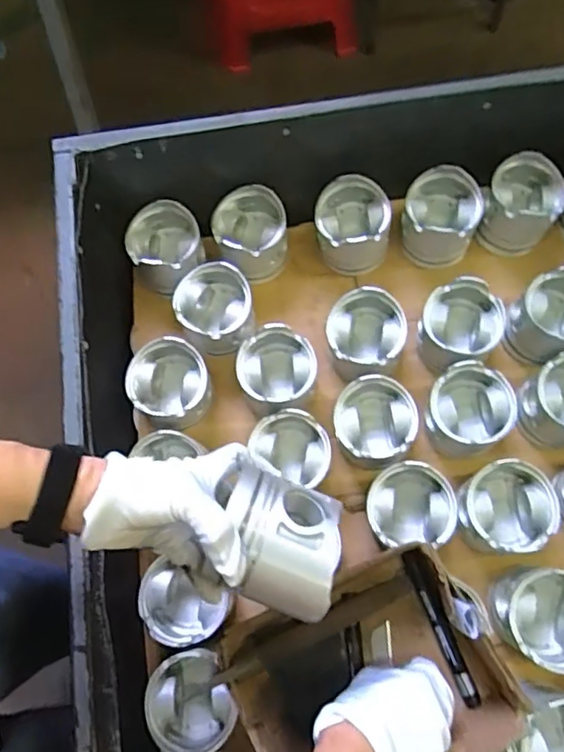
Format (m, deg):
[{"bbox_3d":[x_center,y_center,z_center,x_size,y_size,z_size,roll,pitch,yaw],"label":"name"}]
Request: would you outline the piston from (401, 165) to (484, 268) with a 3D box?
[{"bbox_3d":[0.203,-0.205,0.753,0.091,0.076,0.096,-1,73,2],"label":"piston"}]

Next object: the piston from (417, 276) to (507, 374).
[{"bbox_3d":[0.217,-0.060,0.711,0.093,0.077,0.090,-1,73,2],"label":"piston"}]

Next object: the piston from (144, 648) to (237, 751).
[{"bbox_3d":[-0.090,0.337,0.607,0.088,0.077,0.080,-1,73,2],"label":"piston"}]

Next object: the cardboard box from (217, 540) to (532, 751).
[{"bbox_3d":[0.074,0.268,0.530,0.214,0.114,0.158,-22,74,-4],"label":"cardboard box"}]

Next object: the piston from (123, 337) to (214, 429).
[{"bbox_3d":[-0.130,0.015,0.698,0.097,0.080,0.096,-1,73,2],"label":"piston"}]

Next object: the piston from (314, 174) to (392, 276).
[{"bbox_3d":[0.091,-0.192,0.766,0.093,0.090,0.097,-1,73,2],"label":"piston"}]

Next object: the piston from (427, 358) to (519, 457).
[{"bbox_3d":[0.214,0.040,0.684,0.089,0.077,0.092,-1,73,2],"label":"piston"}]

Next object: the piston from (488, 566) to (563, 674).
[{"bbox_3d":[0.275,0.248,0.603,0.095,0.064,0.095,-16,73,-3],"label":"piston"}]

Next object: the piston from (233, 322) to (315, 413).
[{"bbox_3d":[-0.004,0.001,0.716,0.094,0.093,0.094,-1,73,2],"label":"piston"}]

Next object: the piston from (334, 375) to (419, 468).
[{"bbox_3d":[0.107,0.056,0.694,0.088,0.092,0.089,-1,73,2],"label":"piston"}]

